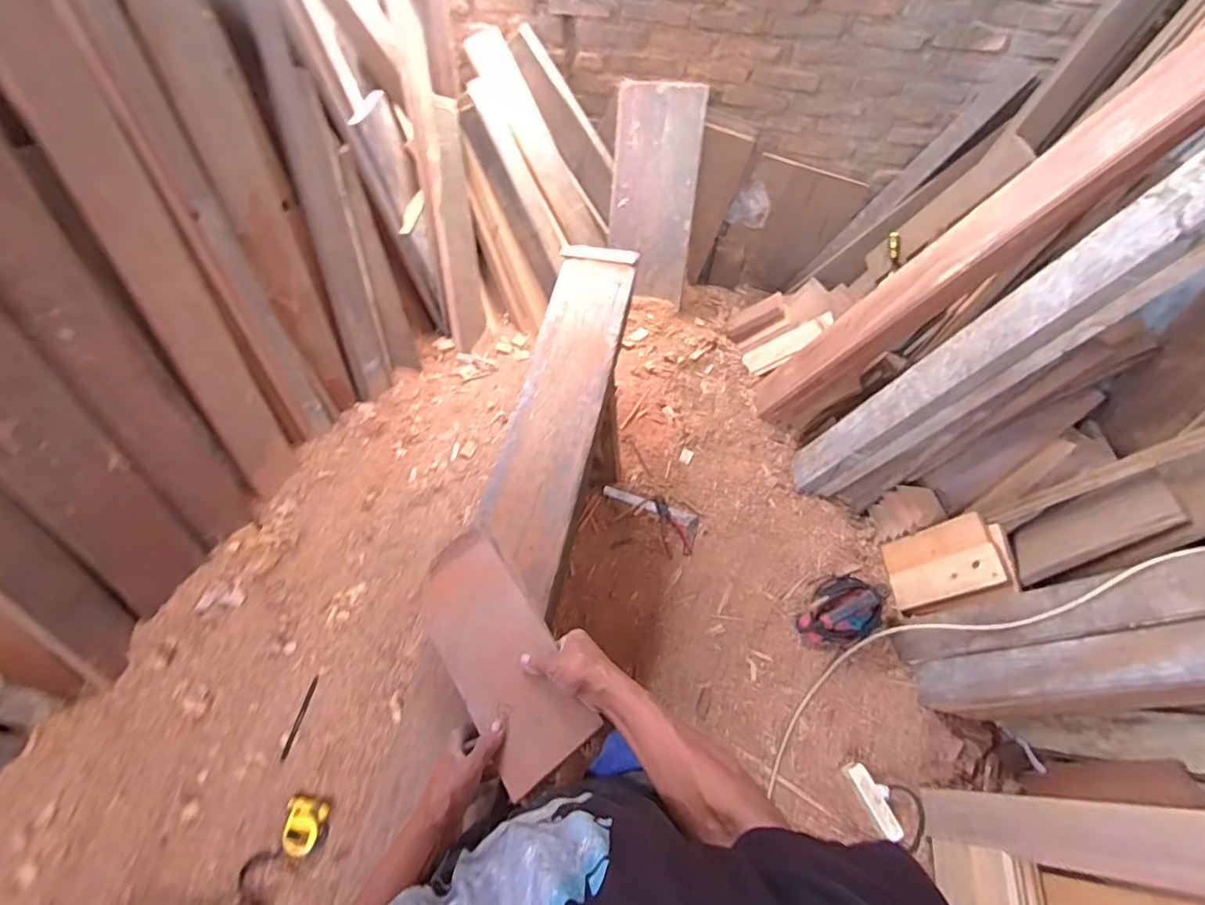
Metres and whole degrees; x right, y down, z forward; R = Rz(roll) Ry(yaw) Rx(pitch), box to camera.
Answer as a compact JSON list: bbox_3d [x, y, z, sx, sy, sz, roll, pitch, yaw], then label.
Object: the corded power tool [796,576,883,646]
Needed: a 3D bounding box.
[{"bbox_3d":[0.640,0.431,1.443,0.158,0.133,0.194,37,64,20],"label":"corded power tool"}]

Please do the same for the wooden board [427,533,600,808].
[{"bbox_3d":[-0.150,0.258,0.743,0.136,0.023,0.363,-39,54,-5],"label":"wooden board"}]

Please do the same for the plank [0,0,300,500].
[{"bbox_3d":[-0.793,-0.303,0.988,0.030,0.896,0.127,9,40,22],"label":"plank"}]

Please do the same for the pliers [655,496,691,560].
[{"bbox_3d":[0.208,0.222,1.652,0.080,0.032,0.193,-10,59,-8],"label":"pliers"}]

